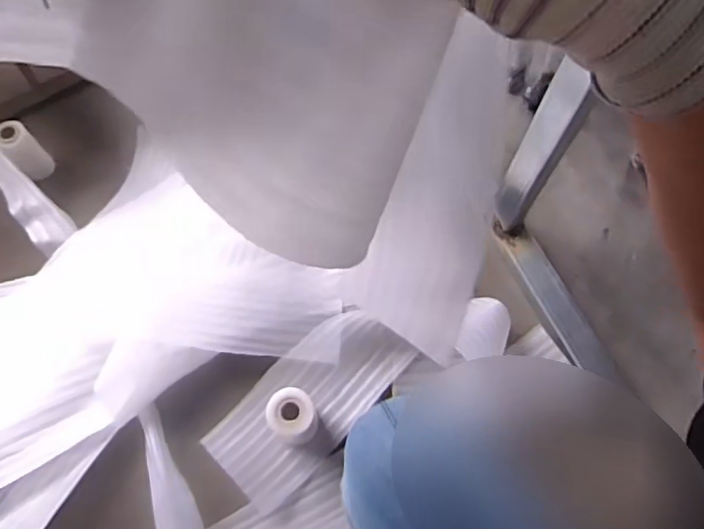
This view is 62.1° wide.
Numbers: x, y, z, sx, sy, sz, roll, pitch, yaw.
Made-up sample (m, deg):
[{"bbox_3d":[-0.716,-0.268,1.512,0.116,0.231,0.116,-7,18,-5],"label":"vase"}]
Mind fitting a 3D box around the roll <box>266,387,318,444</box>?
[{"bbox_3d":[-0.077,0.204,0.783,0.055,0.104,0.058,0,67,0],"label":"roll"}]

